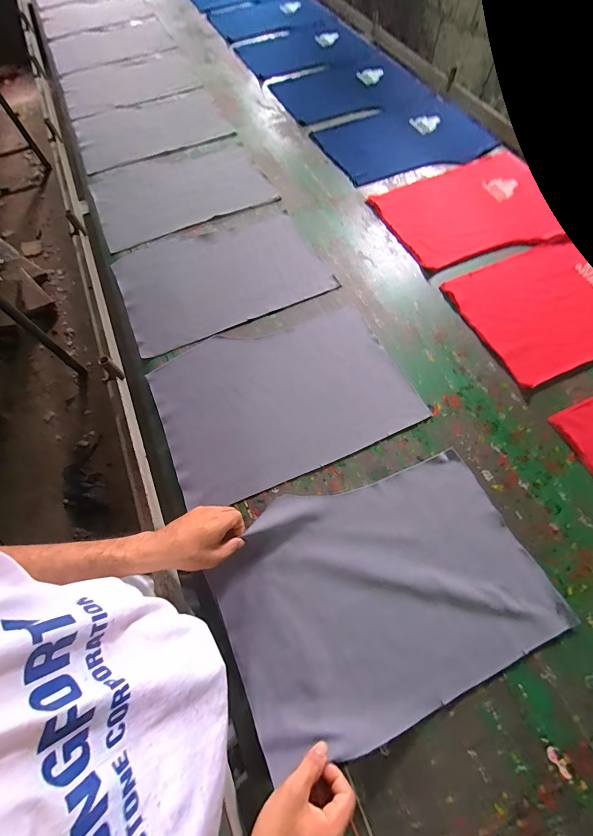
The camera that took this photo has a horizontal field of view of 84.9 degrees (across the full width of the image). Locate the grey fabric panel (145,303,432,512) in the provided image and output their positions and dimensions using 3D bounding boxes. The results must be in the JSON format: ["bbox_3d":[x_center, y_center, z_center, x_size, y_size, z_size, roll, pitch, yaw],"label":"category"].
[{"bbox_3d":[-0.031,-0.053,0.664,0.478,0.010,0.344,-23,67,-7],"label":"grey fabric panel"}]

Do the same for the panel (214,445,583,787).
[{"bbox_3d":[0.127,0.254,0.500,0.467,0.036,0.328,-24,67,-7],"label":"panel"}]

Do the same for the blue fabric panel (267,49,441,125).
[{"bbox_3d":[0.174,-1.159,1.138,0.452,0.017,0.396,-21,67,-6],"label":"blue fabric panel"}]

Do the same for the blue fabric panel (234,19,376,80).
[{"bbox_3d":[0.017,-1.462,1.279,0.462,0.013,0.367,-21,67,-6],"label":"blue fabric panel"}]

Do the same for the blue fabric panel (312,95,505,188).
[{"bbox_3d":[0.323,-0.852,0.992,0.460,0.018,0.318,-21,67,-6],"label":"blue fabric panel"}]

